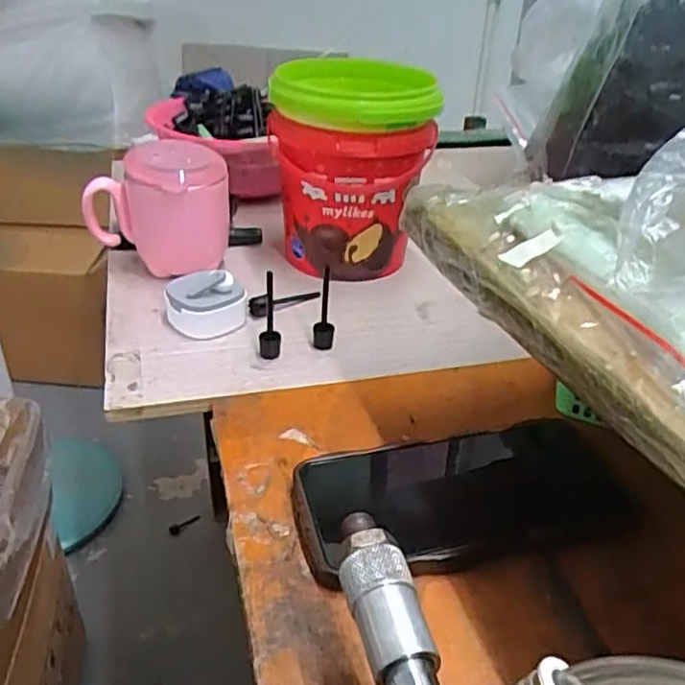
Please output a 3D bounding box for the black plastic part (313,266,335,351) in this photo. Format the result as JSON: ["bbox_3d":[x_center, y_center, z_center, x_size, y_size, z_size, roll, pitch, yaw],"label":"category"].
[{"bbox_3d":[-0.013,-0.025,0.472,0.014,0.068,0.016,2,33,-1],"label":"black plastic part"}]

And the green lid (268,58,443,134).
[{"bbox_3d":[0.009,-0.196,0.524,0.129,0.031,0.113,2,33,-1],"label":"green lid"}]

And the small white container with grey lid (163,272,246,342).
[{"bbox_3d":[-0.101,-0.033,0.496,0.057,0.043,0.049,-6,34,-14],"label":"small white container with grey lid"}]

